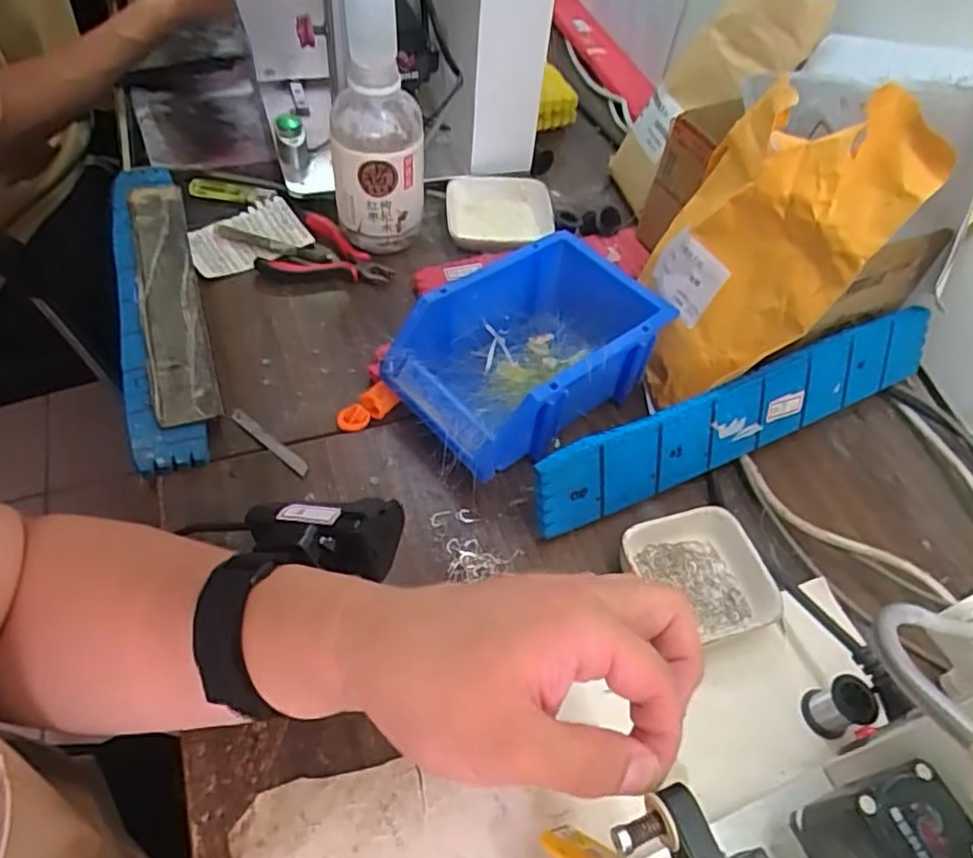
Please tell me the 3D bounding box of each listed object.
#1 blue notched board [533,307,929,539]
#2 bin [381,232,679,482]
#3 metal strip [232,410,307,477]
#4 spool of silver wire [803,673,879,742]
[{"bbox_3d":[0.190,-0.008,0.493,0.348,0.069,0.030,-20,56,-19],"label":"blue notched board"},{"bbox_3d":[0.028,-0.054,0.506,0.187,0.081,0.128,-32,61,-26],"label":"bin"},{"bbox_3d":[-0.155,0.009,0.487,0.080,0.004,0.009,36,58,21],"label":"metal strip"},{"bbox_3d":[0.199,0.157,0.387,0.023,0.036,0.027,-9,53,-12],"label":"spool of silver wire"}]

